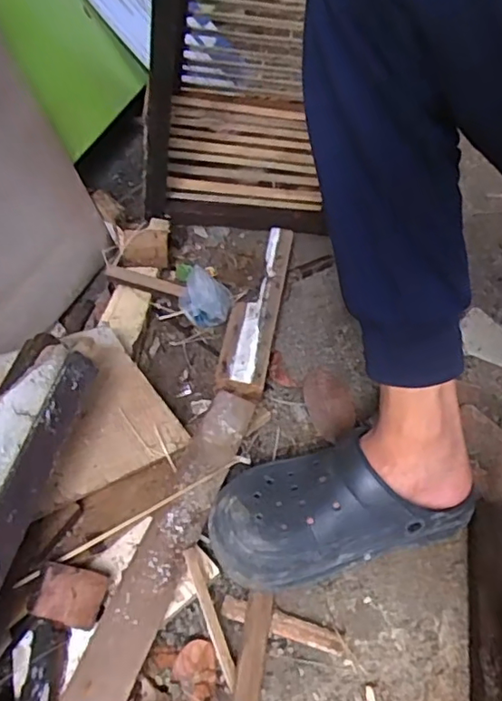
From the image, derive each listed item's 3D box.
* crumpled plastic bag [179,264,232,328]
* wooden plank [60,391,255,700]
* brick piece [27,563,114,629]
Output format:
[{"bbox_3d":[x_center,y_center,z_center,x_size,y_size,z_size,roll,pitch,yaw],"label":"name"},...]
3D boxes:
[{"bbox_3d":[-0.060,-0.065,0.745,0.070,0.061,0.047,10,47,2],"label":"crumpled plastic bag"},{"bbox_3d":[-0.077,0.180,0.514,0.046,0.011,0.369,26,51,0],"label":"wooden plank"},{"bbox_3d":[-0.151,0.206,0.493,0.058,0.016,0.044,25,65,-25],"label":"brick piece"}]

